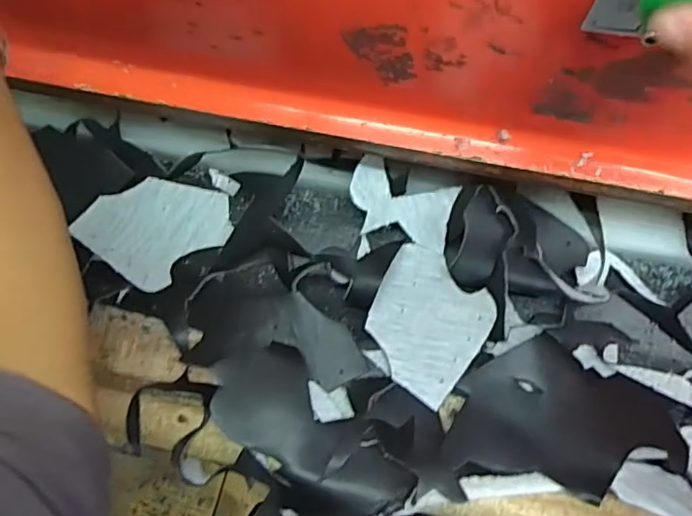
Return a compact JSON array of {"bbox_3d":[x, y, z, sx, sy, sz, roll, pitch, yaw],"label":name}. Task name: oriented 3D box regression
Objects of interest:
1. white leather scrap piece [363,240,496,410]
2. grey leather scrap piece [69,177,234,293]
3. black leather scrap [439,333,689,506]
[{"bbox_3d":[0.062,0.048,0.454,0.093,0.016,0.108,33,79,12],"label":"white leather scrap piece"},{"bbox_3d":[-0.165,-0.031,0.500,0.107,0.013,0.104,37,73,6],"label":"grey leather scrap piece"},{"bbox_3d":[0.162,0.115,0.421,0.161,0.017,0.106,10,69,6],"label":"black leather scrap"}]

